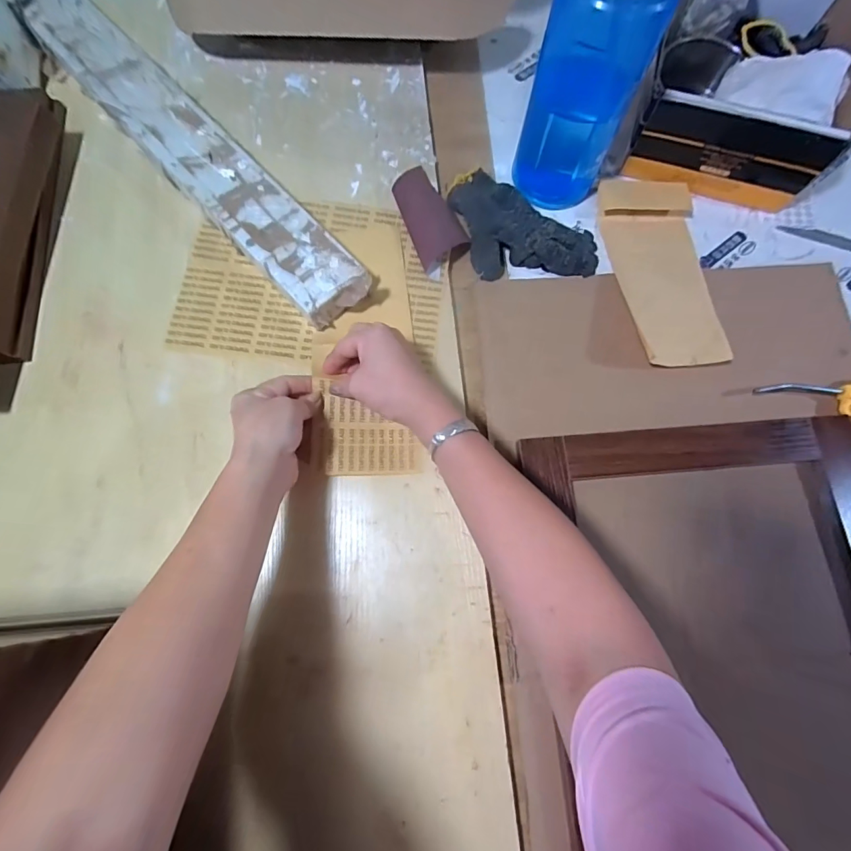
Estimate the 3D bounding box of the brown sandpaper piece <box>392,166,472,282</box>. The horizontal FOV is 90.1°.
[{"bbox_3d":[0.008,-0.244,0.503,0.064,0.018,0.141,-20,76,-5],"label":"brown sandpaper piece"}]

